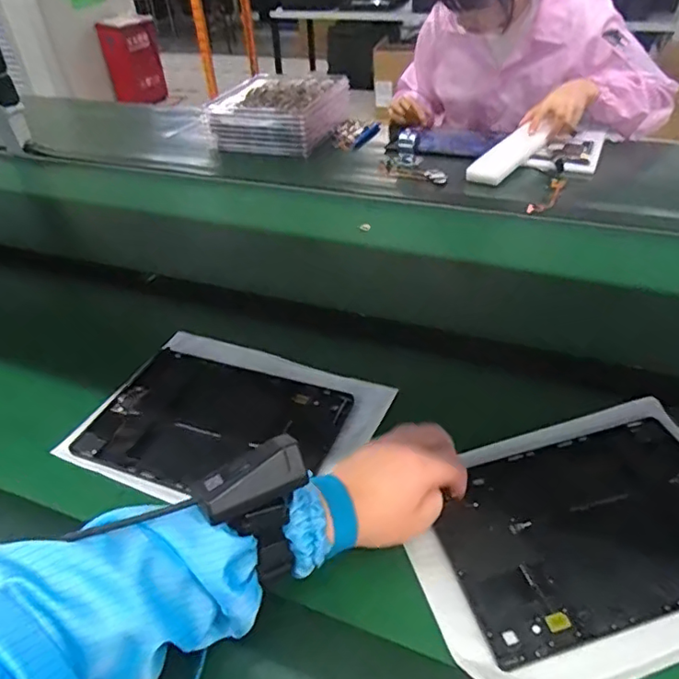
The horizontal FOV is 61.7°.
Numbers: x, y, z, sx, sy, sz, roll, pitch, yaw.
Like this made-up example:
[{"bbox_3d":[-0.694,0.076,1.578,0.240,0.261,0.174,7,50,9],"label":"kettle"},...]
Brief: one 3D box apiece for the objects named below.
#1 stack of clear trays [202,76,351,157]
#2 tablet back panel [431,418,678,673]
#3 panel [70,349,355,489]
[{"bbox_3d":[-0.123,-0.479,1.180,0.243,0.092,0.240,11,42,17],"label":"stack of clear trays"},{"bbox_3d":[0.202,0.149,0.453,0.236,0.013,0.150,-13,41,-11],"label":"tablet back panel"},{"bbox_3d":[-0.124,0.086,0.570,0.240,0.015,0.152,12,43,18],"label":"panel"}]

